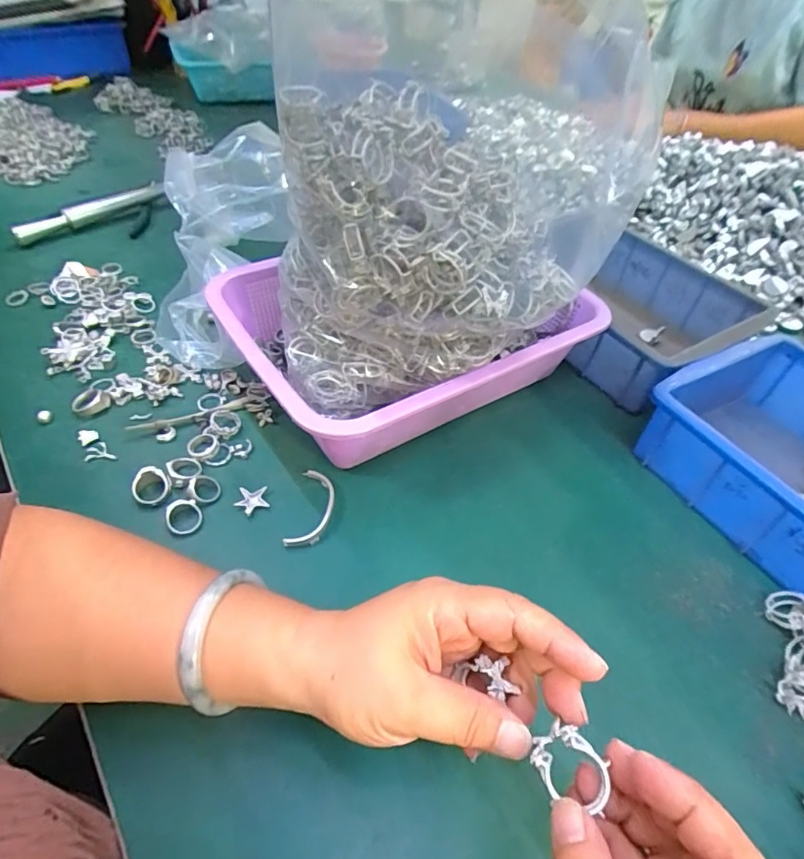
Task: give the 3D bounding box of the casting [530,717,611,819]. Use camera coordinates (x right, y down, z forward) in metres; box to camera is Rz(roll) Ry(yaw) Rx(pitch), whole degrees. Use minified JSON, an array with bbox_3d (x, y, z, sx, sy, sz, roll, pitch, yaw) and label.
[{"bbox_3d":[0.065,0.131,0.197,0.022,0.010,0.028,-22,52,-19],"label":"casting"}]

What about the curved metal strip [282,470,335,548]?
[{"bbox_3d":[-0.065,0.057,0.370,0.027,0.010,0.065,7,47,1],"label":"curved metal strip"}]

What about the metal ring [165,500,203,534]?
[{"bbox_3d":[-0.153,0.060,0.355,0.022,0.009,0.025,-14,50,-17],"label":"metal ring"}]

